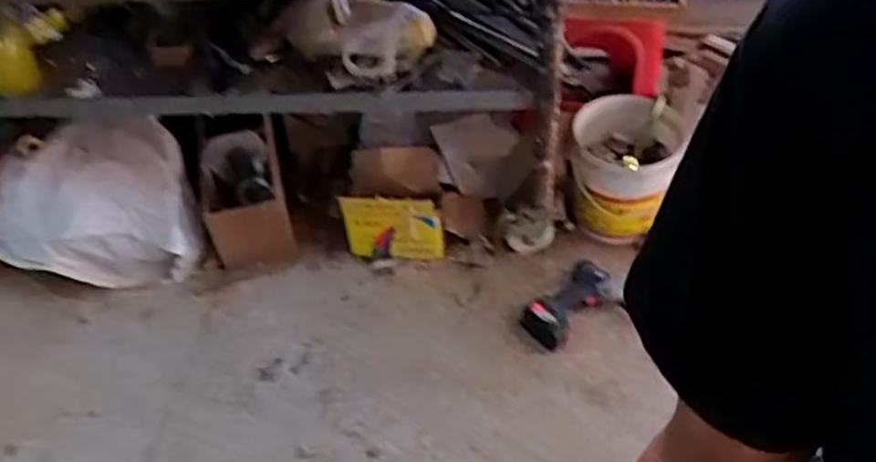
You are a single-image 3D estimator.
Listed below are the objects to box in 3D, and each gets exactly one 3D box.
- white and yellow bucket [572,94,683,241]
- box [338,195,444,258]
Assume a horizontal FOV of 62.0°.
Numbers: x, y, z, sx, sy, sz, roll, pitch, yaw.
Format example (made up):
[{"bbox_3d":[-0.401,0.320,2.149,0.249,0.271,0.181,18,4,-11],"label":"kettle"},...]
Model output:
[{"bbox_3d":[0.489,-0.159,1.931,0.270,0.306,0.300,8,50,13],"label":"white and yellow bucket"},{"bbox_3d":[-0.120,-0.012,1.927,0.265,0.214,0.039,5,49,9],"label":"box"}]

